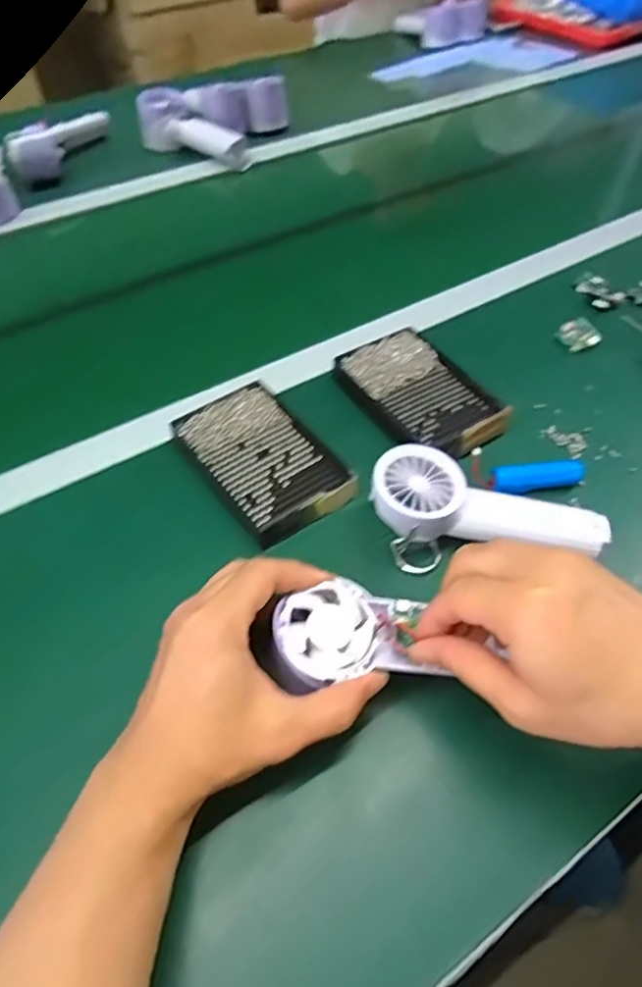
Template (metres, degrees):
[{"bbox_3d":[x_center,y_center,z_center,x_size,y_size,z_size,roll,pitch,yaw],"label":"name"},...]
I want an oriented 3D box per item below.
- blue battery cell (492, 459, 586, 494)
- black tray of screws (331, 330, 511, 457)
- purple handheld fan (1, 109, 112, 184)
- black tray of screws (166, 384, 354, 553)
[{"bbox_3d":[0.167,-0.011,0.445,0.068,0.022,0.016,-4,52,-3],"label":"blue battery cell"},{"bbox_3d":[0.085,-0.090,0.497,0.095,0.013,0.147,-28,57,-20],"label":"black tray of screws"},{"bbox_3d":[-0.362,-0.490,0.806,0.052,0.066,0.176,19,54,15],"label":"purple handheld fan"},{"bbox_3d":[-0.046,-0.028,0.453,0.087,0.016,0.140,-31,58,-22],"label":"black tray of screws"}]

